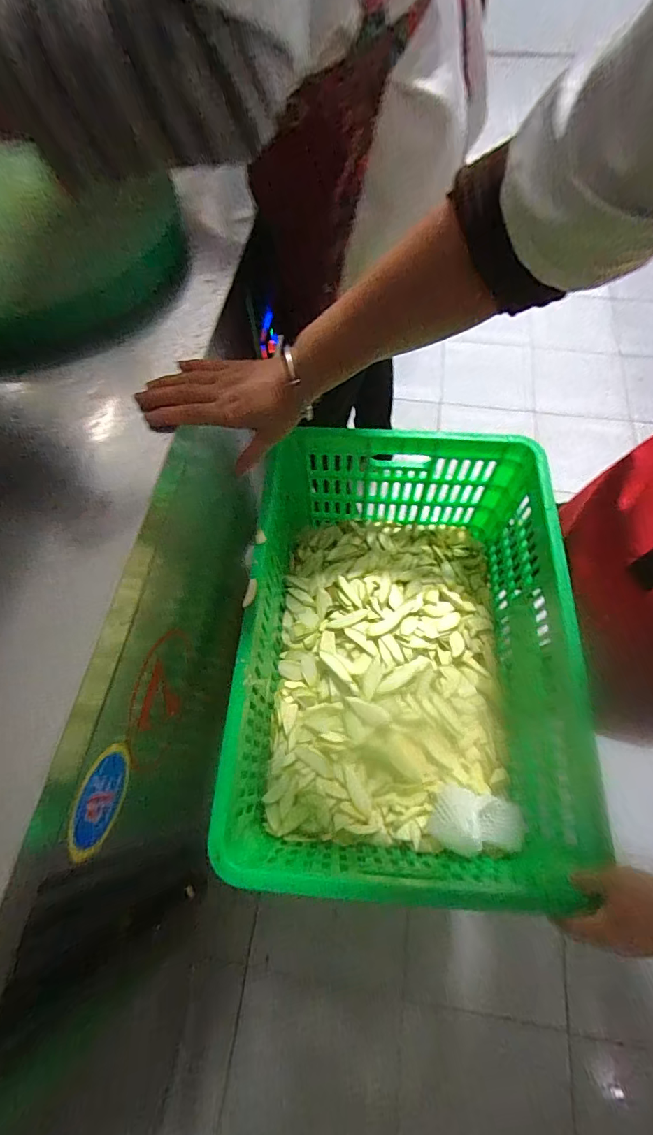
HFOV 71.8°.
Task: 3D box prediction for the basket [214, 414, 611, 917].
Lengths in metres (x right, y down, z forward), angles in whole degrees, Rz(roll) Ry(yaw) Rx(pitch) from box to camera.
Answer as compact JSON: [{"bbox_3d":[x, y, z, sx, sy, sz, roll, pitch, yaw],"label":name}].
[{"bbox_3d":[0.100,0.108,0.663,0.391,0.232,0.573,2,65,2],"label":"basket"}]

